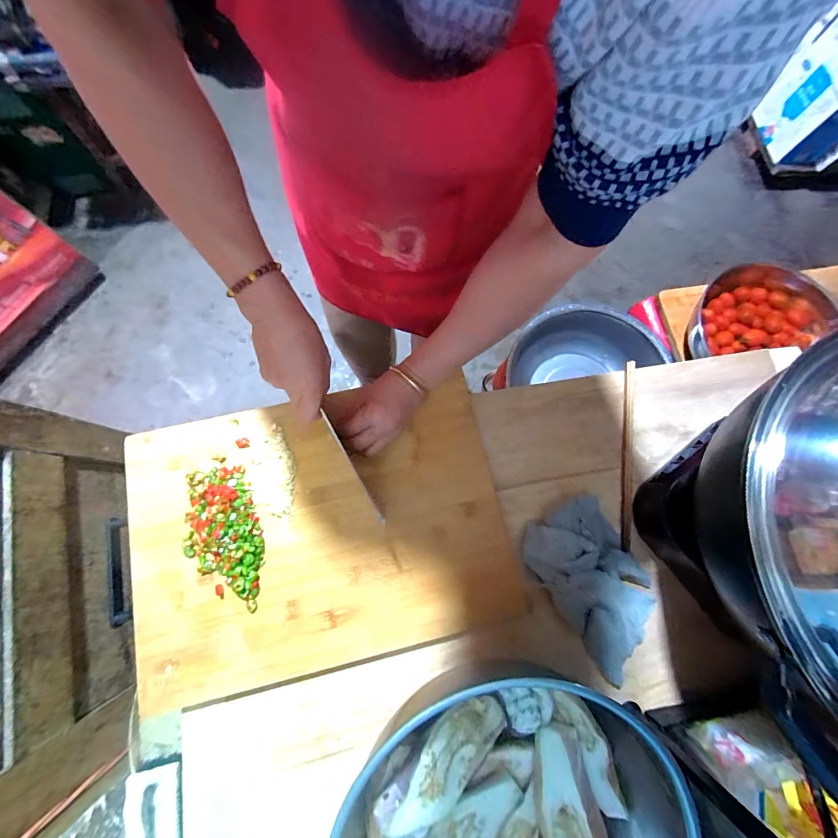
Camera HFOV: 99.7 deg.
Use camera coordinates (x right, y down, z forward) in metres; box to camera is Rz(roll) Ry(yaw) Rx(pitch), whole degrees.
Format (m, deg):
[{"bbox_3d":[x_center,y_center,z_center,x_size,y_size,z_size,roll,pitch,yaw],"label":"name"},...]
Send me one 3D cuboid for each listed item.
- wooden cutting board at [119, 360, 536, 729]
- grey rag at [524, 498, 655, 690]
[{"bbox_3d":[-0.125,0.128,0.433,0.446,0.031,0.315,-13,78,-4],"label":"wooden cutting board"},{"bbox_3d":[0.217,0.195,0.422,0.120,0.040,0.191,-35,80,-8],"label":"grey rag"}]

